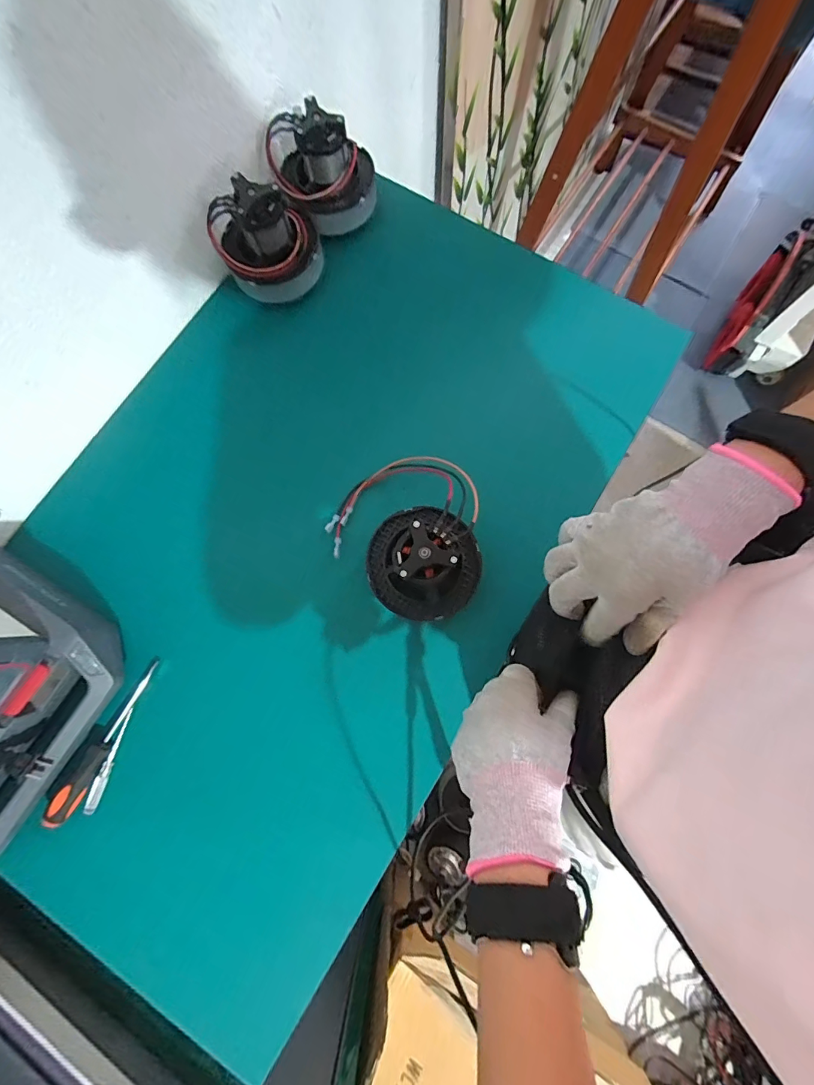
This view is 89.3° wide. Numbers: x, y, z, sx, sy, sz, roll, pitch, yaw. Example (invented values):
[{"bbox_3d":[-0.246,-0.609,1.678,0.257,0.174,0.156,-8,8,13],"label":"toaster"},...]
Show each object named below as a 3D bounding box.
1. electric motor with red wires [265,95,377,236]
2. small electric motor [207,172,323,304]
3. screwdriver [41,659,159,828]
[{"bbox_3d":[-0.110,-0.495,0.546,0.137,0.098,0.124,-7,78,0],"label":"electric motor with red wires"},{"bbox_3d":[-0.180,-0.394,0.528,0.128,0.100,0.115,-16,78,-2],"label":"small electric motor"},{"bbox_3d":[-0.340,0.221,0.467,0.025,0.020,0.178,23,67,6],"label":"screwdriver"}]

